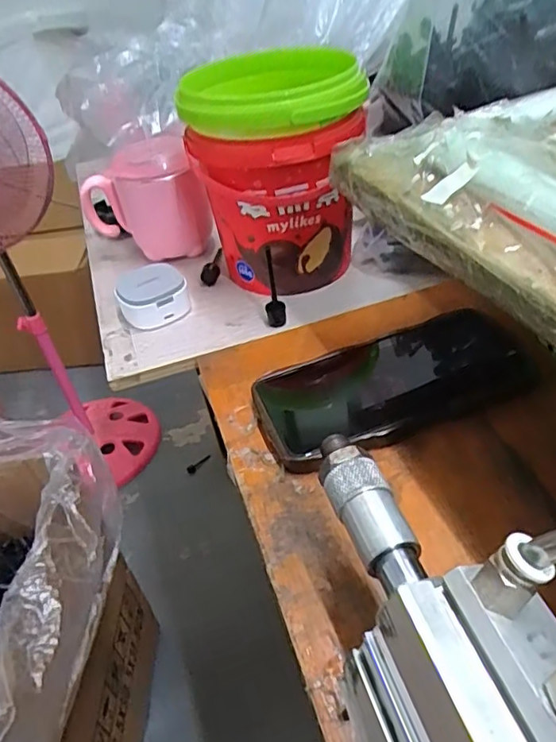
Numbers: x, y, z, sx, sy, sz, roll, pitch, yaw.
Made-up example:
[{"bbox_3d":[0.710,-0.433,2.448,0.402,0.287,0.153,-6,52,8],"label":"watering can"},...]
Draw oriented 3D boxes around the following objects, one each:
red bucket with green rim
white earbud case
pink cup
[{"bbox_3d":[0.001,-0.152,0.456,0.127,0.149,0.121,-9,40,0],"label":"red bucket with green rim"},{"bbox_3d":[-0.102,-0.062,0.470,0.054,0.030,0.055,-17,40,-9],"label":"white earbud case"},{"bbox_3d":[-0.122,-0.154,0.527,0.102,0.100,0.096,-18,41,-11],"label":"pink cup"}]

